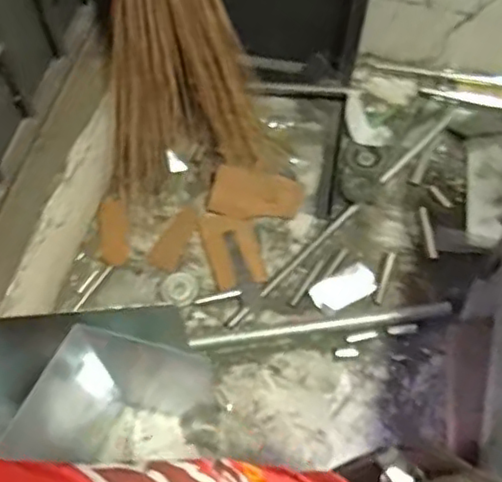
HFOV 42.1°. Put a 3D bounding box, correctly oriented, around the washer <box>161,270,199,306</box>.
[{"bbox_3d":[-0.119,0.080,1.086,0.059,0.006,0.061,29,66,12],"label":"washer"}]

